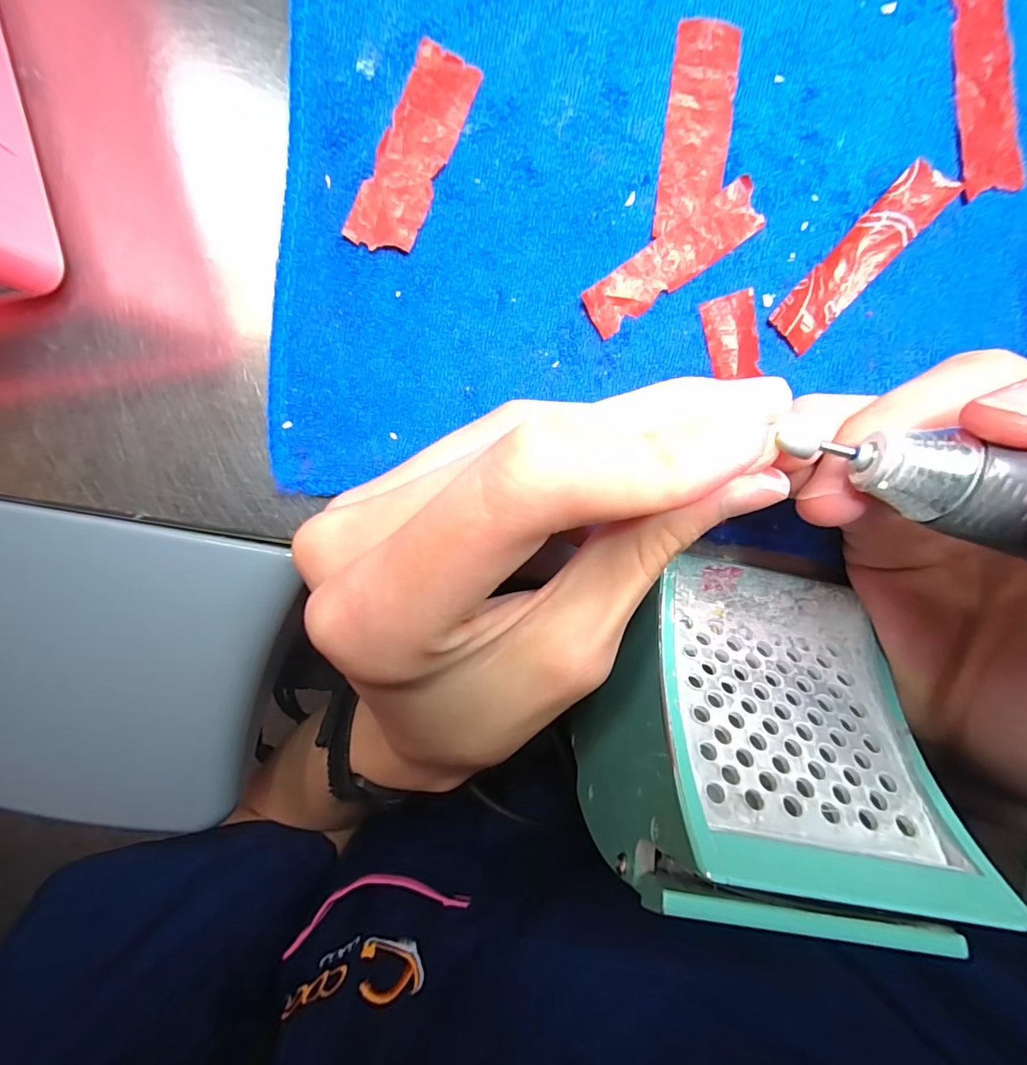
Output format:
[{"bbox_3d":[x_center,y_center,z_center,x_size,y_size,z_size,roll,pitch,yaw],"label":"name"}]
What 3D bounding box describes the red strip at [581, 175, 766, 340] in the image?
[{"bbox_3d":[0.049,-0.084,0.142,0.058,0.004,0.015,-35,96,4],"label":"red strip"}]

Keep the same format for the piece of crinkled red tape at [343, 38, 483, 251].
[{"bbox_3d":[-0.030,-0.111,0.136,0.019,0.004,0.058,24,96,-12],"label":"piece of crinkled red tape"}]

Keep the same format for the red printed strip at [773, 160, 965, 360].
[{"bbox_3d":[0.105,-0.084,0.141,0.015,0.004,0.058,42,102,-4],"label":"red printed strip"}]

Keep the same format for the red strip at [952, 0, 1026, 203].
[{"bbox_3d":[0.140,-0.132,0.135,0.016,0.004,0.059,-9,97,0],"label":"red strip"}]

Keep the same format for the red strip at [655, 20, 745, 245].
[{"bbox_3d":[0.055,-0.120,0.136,0.019,0.004,0.057,5,97,-2],"label":"red strip"}]

